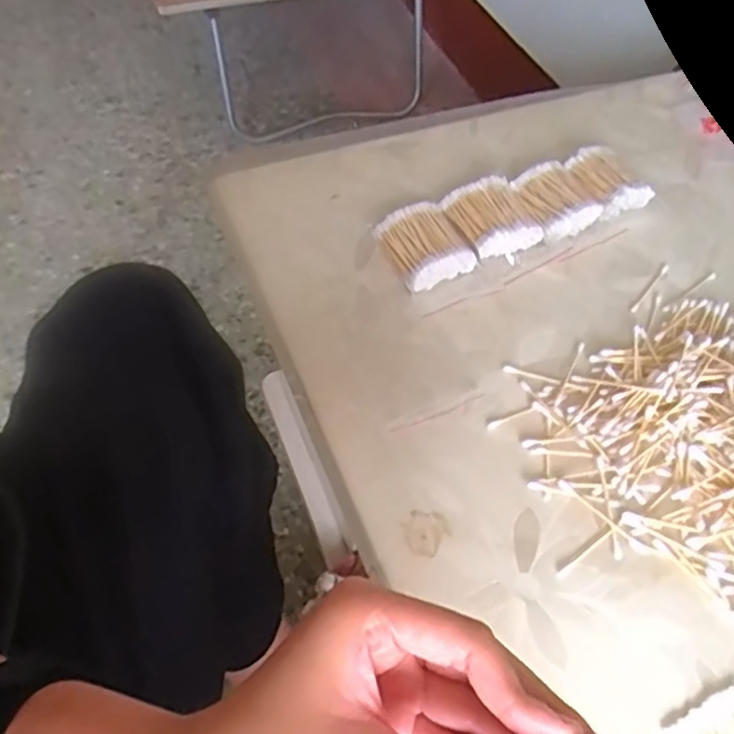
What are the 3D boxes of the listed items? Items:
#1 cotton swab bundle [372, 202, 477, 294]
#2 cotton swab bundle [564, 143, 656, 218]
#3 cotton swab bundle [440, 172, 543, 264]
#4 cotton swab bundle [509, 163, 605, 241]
[{"bbox_3d":[0.050,-0.105,0.555,0.070,0.026,0.071,-26,62,-20],"label":"cotton swab bundle"},{"bbox_3d":[0.222,-0.172,0.615,0.065,0.032,0.071,-23,61,-18],"label":"cotton swab bundle"},{"bbox_3d":[0.110,-0.130,0.576,0.066,0.030,0.076,-22,60,-18],"label":"cotton swab bundle"},{"bbox_3d":[0.169,-0.149,0.595,0.066,0.024,0.076,-22,60,-18],"label":"cotton swab bundle"}]

